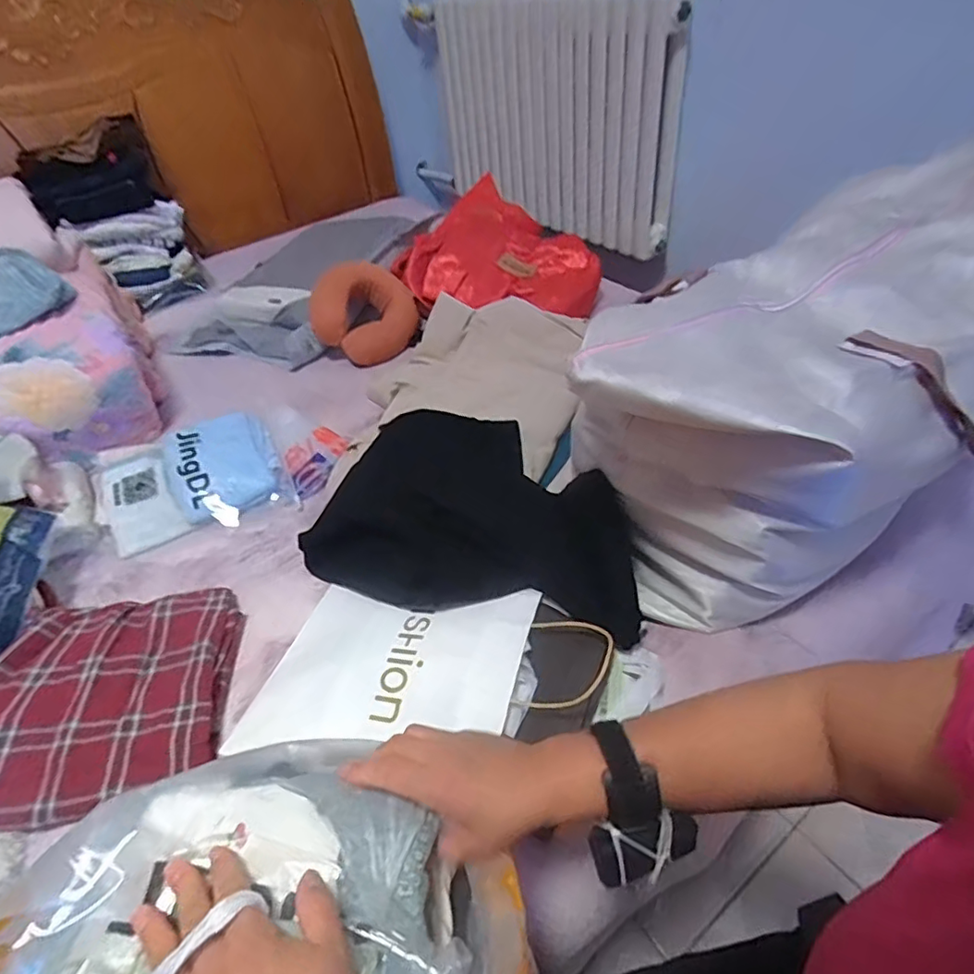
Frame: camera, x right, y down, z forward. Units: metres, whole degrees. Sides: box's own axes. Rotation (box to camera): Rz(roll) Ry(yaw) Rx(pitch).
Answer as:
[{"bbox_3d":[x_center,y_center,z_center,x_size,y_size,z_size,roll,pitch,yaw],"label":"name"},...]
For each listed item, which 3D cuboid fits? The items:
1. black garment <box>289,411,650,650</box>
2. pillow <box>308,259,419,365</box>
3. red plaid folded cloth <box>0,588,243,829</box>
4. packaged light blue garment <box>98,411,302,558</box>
[{"bbox_3d":[-0.002,0.024,0.817,0.456,0.121,0.284,11,46,19],"label":"black garment"},{"bbox_3d":[-0.272,-0.394,1.321,0.225,0.251,0.095,-47,20,-14],"label":"pillow"},{"bbox_3d":[-0.453,0.238,0.684,0.268,0.055,0.261,-11,43,-4],"label":"red plaid folded cloth"},{"bbox_3d":[-0.485,-0.006,0.956,0.283,0.045,0.224,-26,70,-14],"label":"packaged light blue garment"}]

